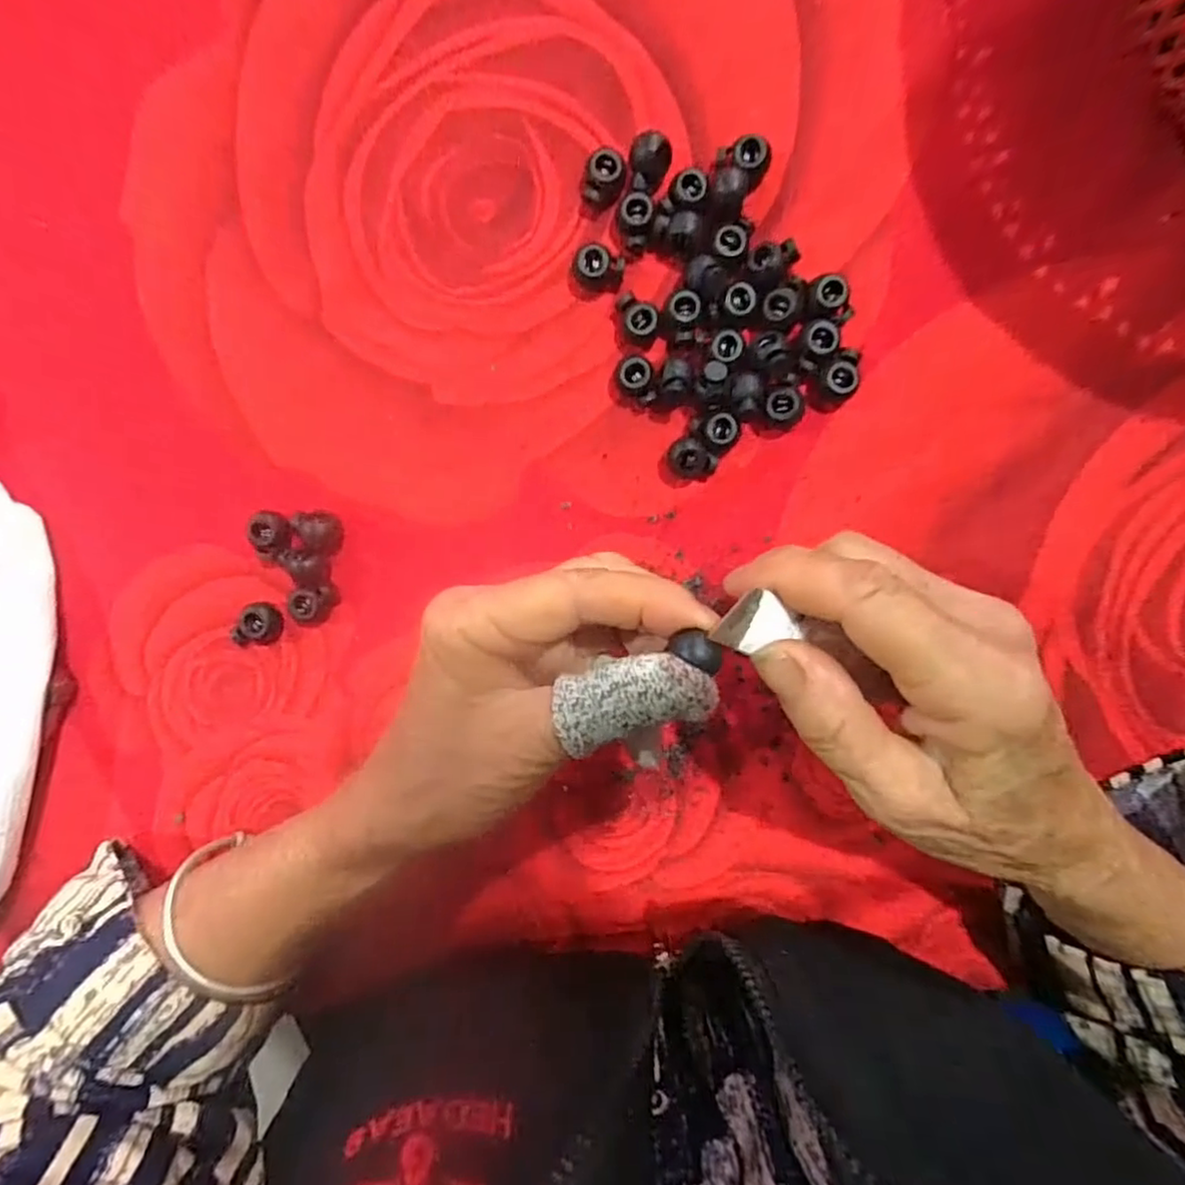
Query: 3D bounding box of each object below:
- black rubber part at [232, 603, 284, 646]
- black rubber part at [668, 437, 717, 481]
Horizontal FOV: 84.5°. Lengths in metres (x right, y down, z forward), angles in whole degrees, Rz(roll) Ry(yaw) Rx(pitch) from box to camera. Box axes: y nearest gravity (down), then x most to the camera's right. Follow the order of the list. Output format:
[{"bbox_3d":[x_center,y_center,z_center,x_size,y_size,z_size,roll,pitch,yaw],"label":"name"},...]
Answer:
[{"bbox_3d":[-0.133,0.013,0.261,0.013,0.011,0.020,33,95,-3],"label":"black rubber part"},{"bbox_3d":[0.038,-0.051,0.254,0.018,0.010,0.015,39,95,-4],"label":"black rubber part"}]

